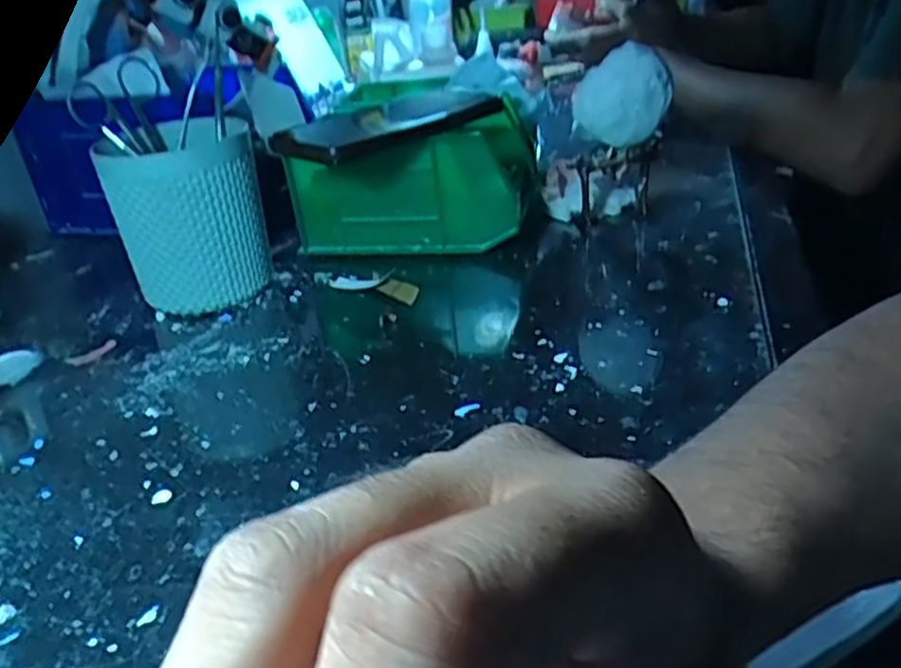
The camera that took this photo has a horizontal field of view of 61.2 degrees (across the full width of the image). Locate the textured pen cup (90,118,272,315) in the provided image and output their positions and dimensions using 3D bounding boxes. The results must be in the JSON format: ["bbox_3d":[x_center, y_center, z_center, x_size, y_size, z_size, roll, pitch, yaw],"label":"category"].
[{"bbox_3d":[-0.175,-0.078,0.518,0.095,0.108,0.092,-17,30,-18],"label":"textured pen cup"}]

